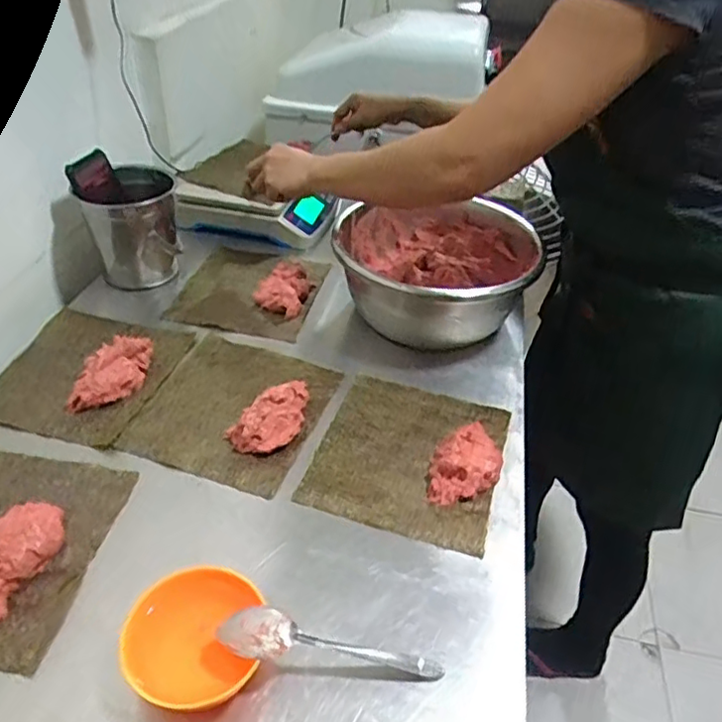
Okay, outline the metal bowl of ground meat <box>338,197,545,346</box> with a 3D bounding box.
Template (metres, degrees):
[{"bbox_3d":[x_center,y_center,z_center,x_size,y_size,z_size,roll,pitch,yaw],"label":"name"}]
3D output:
[{"bbox_3d":[0.099,-0.116,0.844,0.257,0.124,0.259,2,39,-1],"label":"metal bowl of ground meat"}]

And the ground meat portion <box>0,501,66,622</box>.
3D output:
[{"bbox_3d":[-0.297,0.163,0.536,0.064,0.037,0.104,3,39,0],"label":"ground meat portion"}]

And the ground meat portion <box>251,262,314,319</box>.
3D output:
[{"bbox_3d":[-0.109,-0.101,0.877,0.077,0.035,0.100,0,39,-4],"label":"ground meat portion"}]

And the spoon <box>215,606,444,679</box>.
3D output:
[{"bbox_3d":[-0.021,0.221,0.477,0.172,0.021,0.039,18,38,-10],"label":"spoon"}]

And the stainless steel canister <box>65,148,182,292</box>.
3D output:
[{"bbox_3d":[-0.317,-0.196,0.887,0.109,0.153,0.124,-5,40,-10],"label":"stainless steel canister"}]

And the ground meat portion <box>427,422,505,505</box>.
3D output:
[{"bbox_3d":[0.107,0.104,0.637,0.069,0.037,0.090,12,40,12],"label":"ground meat portion"}]

